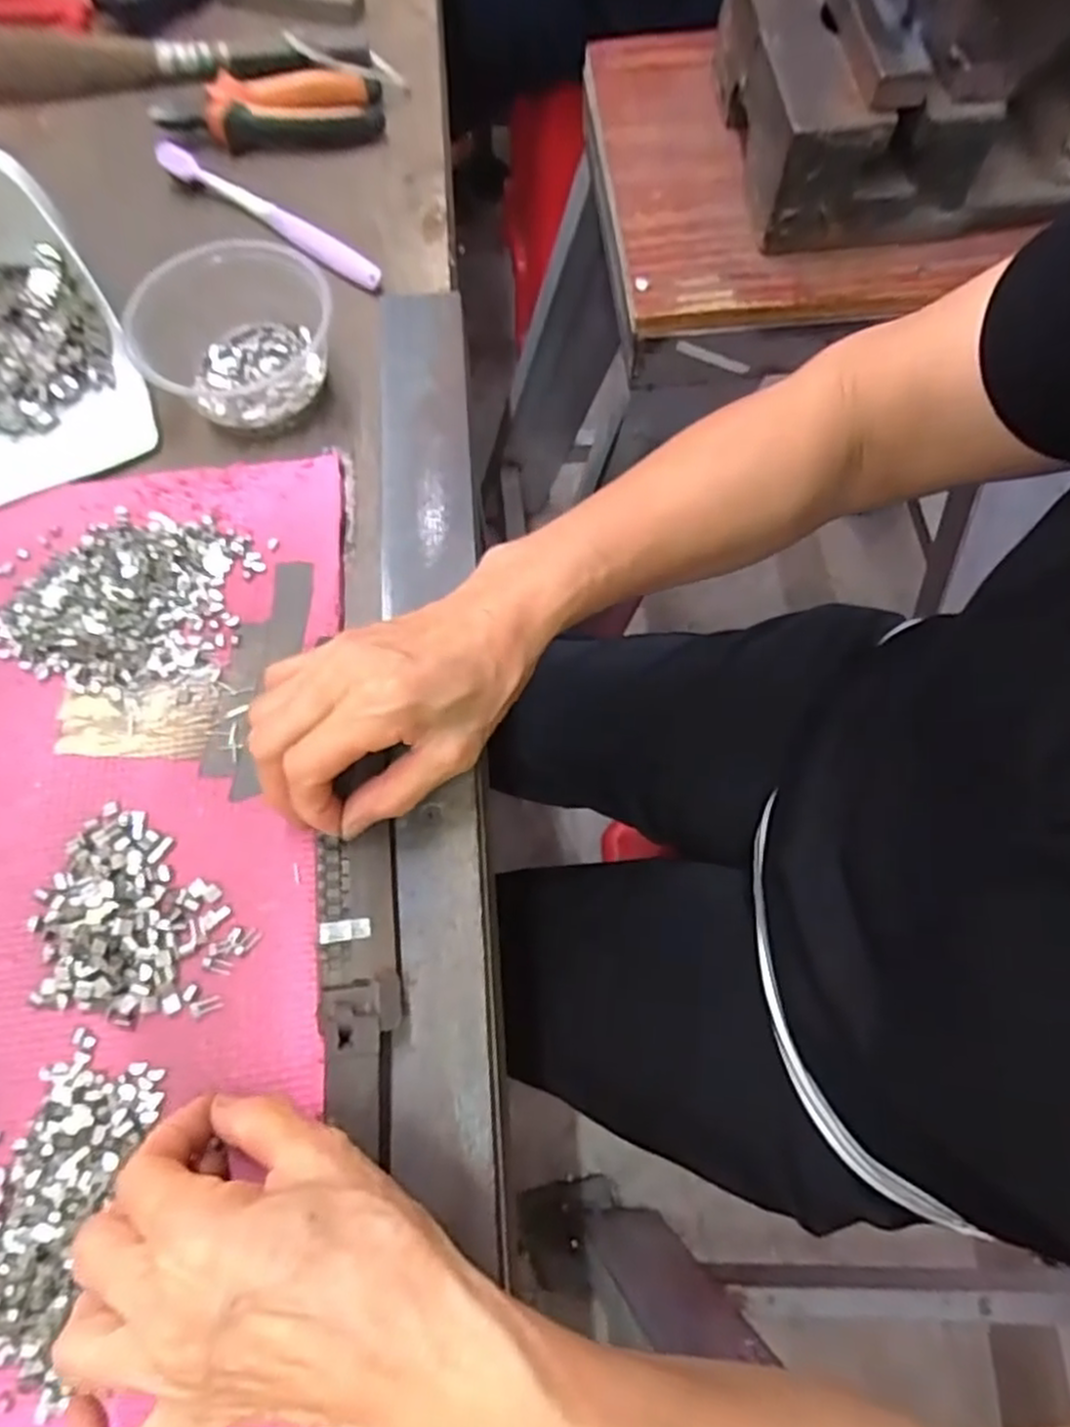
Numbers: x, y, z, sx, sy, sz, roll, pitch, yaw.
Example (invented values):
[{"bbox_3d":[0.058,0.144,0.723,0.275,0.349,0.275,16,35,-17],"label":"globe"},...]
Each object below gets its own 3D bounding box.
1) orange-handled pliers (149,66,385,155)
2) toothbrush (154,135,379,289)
[{"bbox_3d":[-0.183,-0.420,0.512,0.148,0.025,0.049,1,69,-1],"label":"orange-handled pliers"},{"bbox_3d":[-0.170,-0.321,0.475,0.182,0.020,0.014,34,72,11],"label":"toothbrush"}]

